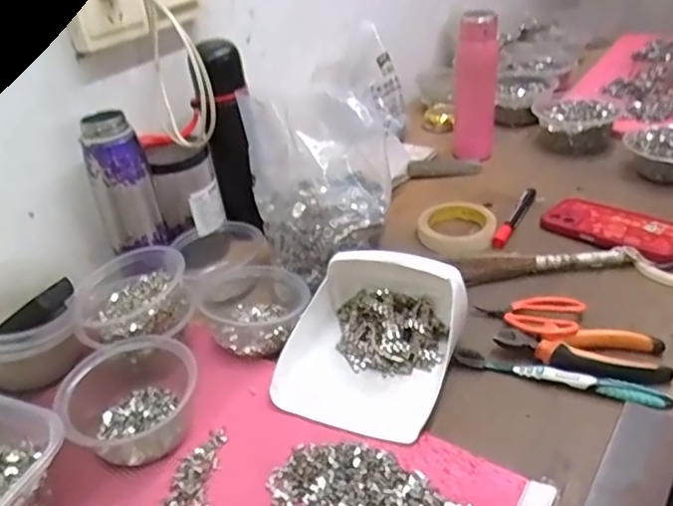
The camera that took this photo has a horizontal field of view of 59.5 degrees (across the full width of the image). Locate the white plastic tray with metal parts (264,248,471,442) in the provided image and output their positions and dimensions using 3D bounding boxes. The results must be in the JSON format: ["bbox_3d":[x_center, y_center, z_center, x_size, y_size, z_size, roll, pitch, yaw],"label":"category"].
[{"bbox_3d":[0.035,0.069,0.562,0.155,0.078,0.185,9,37,22],"label":"white plastic tray with metal parts"}]

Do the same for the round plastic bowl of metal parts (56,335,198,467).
[{"bbox_3d":[-0.182,0.125,0.526,0.109,0.065,0.104,-18,36,-17],"label":"round plastic bowl of metal parts"}]

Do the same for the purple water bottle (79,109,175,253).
[{"bbox_3d":[-0.241,-0.080,0.670,0.064,0.153,0.057,-17,34,-16],"label":"purple water bottle"}]

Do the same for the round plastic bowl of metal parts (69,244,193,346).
[{"bbox_3d":[-0.204,0.046,0.587,0.113,0.051,0.100,-3,33,6],"label":"round plastic bowl of metal parts"}]

